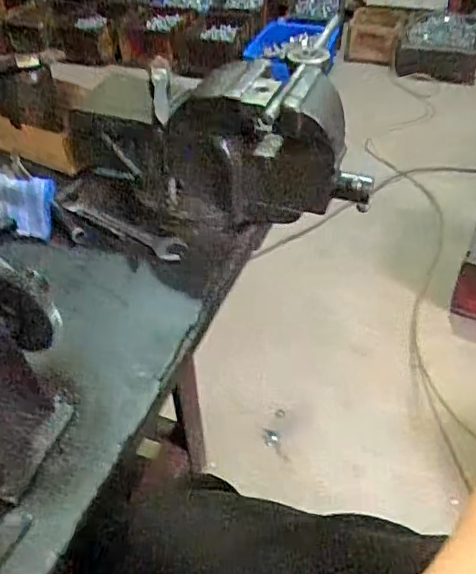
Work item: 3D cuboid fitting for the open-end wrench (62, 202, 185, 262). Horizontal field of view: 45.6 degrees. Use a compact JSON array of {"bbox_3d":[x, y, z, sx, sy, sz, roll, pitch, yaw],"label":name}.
[{"bbox_3d":[-0.125,-0.064,0.620,0.153,0.012,0.032,21,47,23],"label":"open-end wrench"}]

